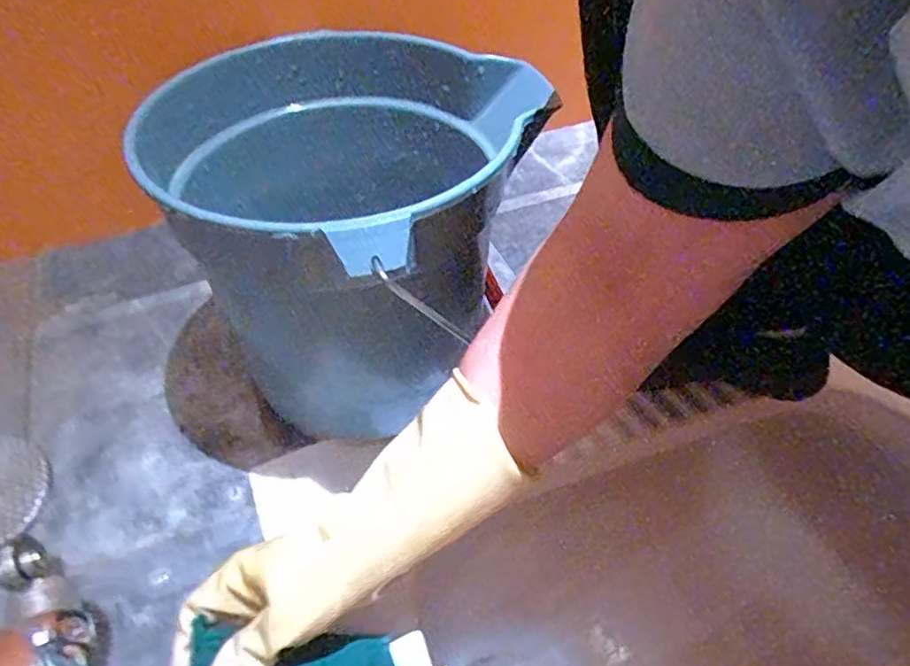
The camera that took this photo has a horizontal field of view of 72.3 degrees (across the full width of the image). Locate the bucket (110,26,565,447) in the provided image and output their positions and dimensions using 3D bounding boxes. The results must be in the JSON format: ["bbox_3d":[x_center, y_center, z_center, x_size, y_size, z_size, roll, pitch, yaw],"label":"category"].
[{"bbox_3d":[-0.077,-0.070,0.533,0.263,0.271,0.238,31,55,26],"label":"bucket"}]

